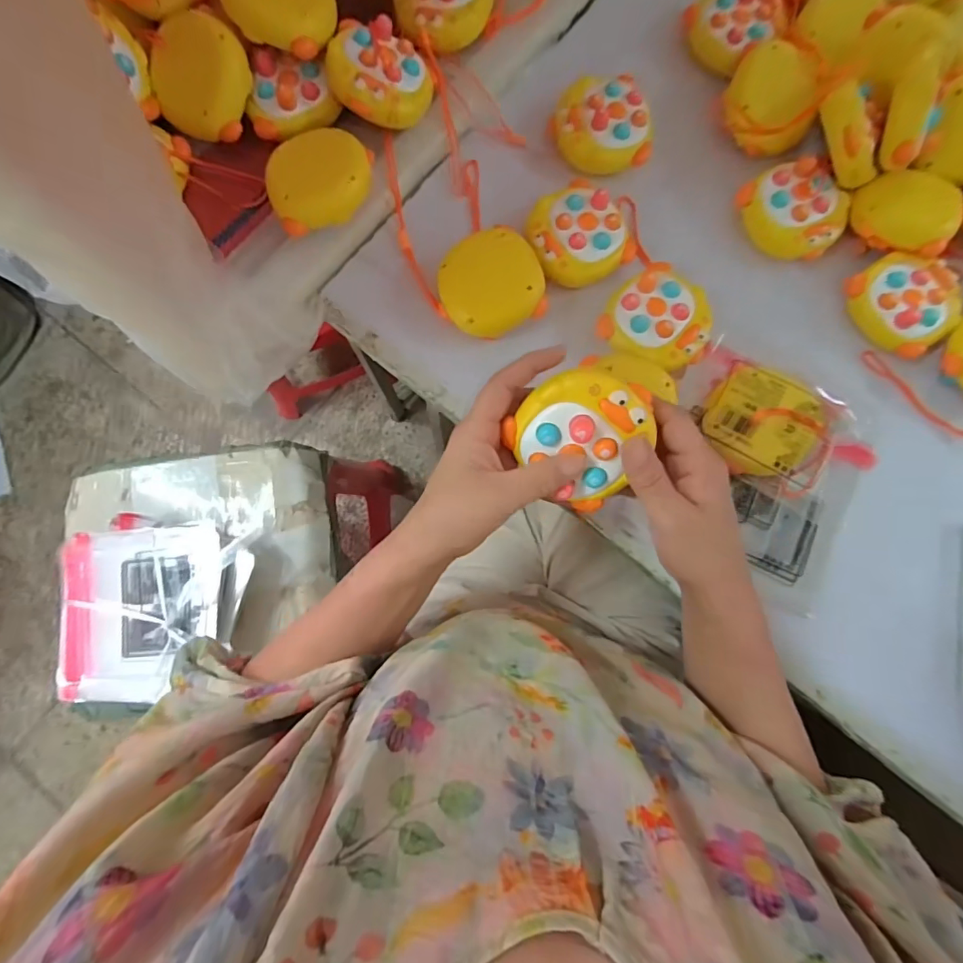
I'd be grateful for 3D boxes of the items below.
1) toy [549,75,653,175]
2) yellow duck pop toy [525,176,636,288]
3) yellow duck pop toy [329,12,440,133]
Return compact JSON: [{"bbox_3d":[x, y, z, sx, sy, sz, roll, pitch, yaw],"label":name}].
[{"bbox_3d":[0.108,-0.327,0.441,0.086,0.026,0.084,4,81,-1],"label":"toy"},{"bbox_3d":[0.081,-0.211,0.423,0.077,0.034,0.083,0,81,-1],"label":"yellow duck pop toy"},{"bbox_3d":[-0.085,-0.337,0.405,0.077,0.038,0.078,0,81,-1],"label":"yellow duck pop toy"}]

